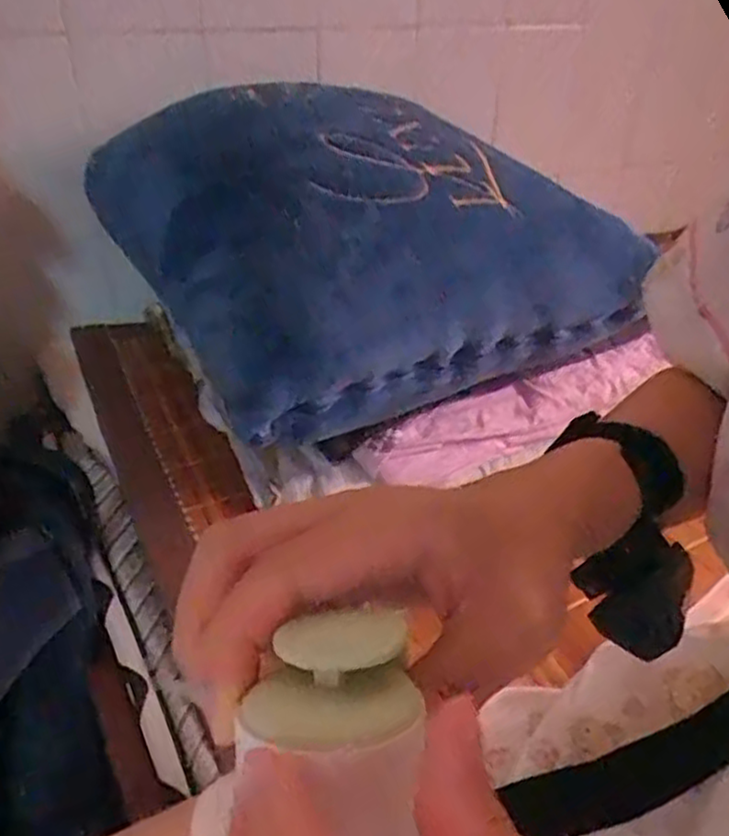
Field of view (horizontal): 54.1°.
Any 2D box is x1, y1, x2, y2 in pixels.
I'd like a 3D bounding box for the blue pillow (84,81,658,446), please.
[{"bbox_3d":[-0.025,-0.209,0.735,0.391,0.206,0.443,-16,36,-26],"label":"blue pillow"}]

